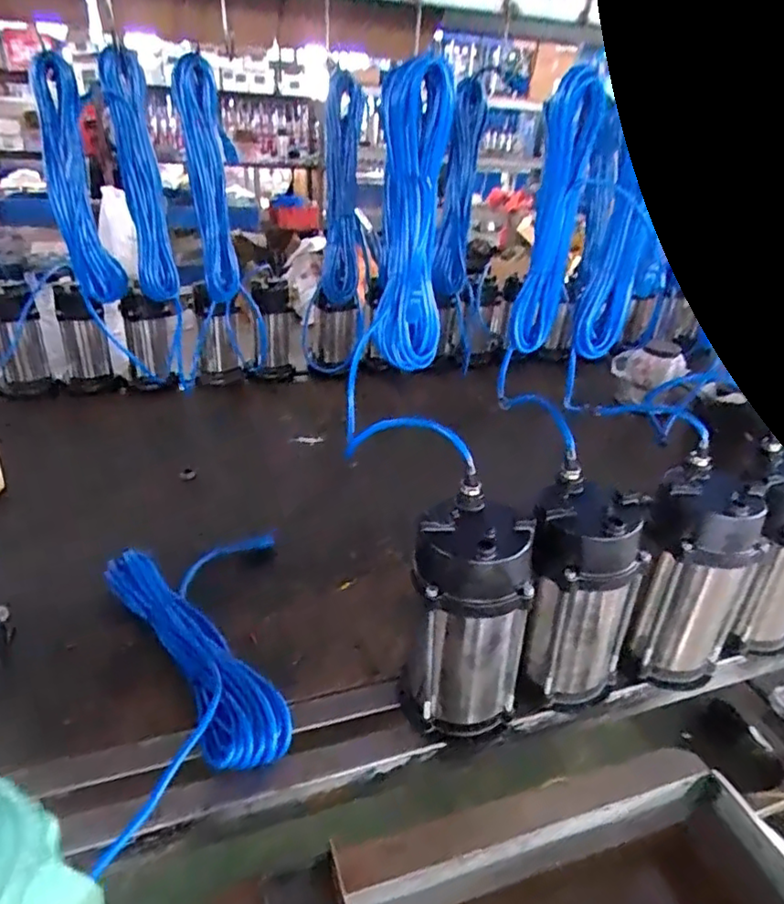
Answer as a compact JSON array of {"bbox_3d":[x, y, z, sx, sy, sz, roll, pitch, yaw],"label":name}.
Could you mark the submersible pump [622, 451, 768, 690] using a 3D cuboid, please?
[{"bbox_3d":[0.361,0.157,0.747,0.124,0.251,0.114,20,33,24],"label":"submersible pump"}]

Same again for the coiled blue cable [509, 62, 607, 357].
[{"bbox_3d":[0.221,-0.308,0.838,0.069,0.343,0.063,6,30,3],"label":"coiled blue cable"}]

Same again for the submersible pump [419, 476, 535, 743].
[{"bbox_3d":[0.079,0.185,0.671,0.120,0.268,0.111,1,30,-6],"label":"submersible pump"}]

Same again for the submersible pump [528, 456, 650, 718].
[{"bbox_3d":[0.214,0.168,0.708,0.130,0.252,0.113,20,33,24],"label":"submersible pump"}]

